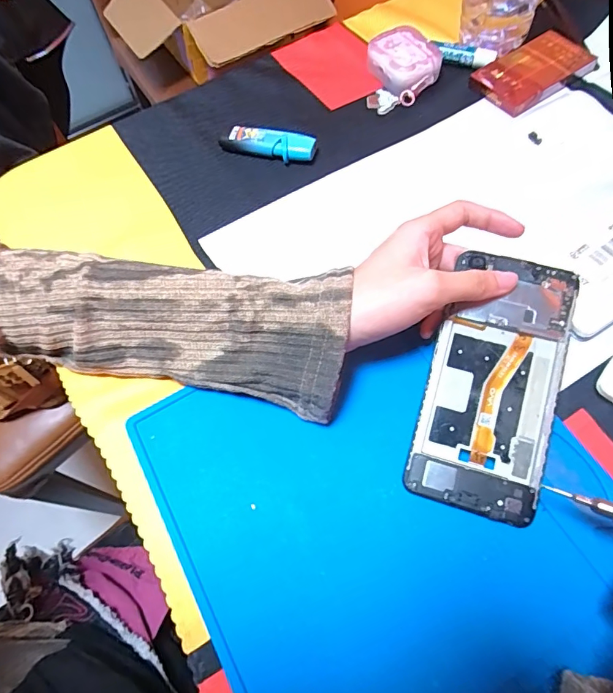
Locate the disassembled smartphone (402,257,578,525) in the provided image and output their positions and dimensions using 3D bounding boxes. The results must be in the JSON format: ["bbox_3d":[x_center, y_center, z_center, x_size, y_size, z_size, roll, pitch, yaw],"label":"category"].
[{"bbox_3d":[0.110,0.020,0.260,0.072,0.007,0.149,19,80,12],"label":"disassembled smartphone"}]

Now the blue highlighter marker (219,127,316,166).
[{"bbox_3d":[-0.033,-0.173,0.383,0.081,0.016,0.021,14,65,10],"label":"blue highlighter marker"}]

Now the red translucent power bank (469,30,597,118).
[{"bbox_3d":[0.202,-0.249,0.401,0.096,0.016,0.057,-32,66,-12],"label":"red translucent power bank"}]

